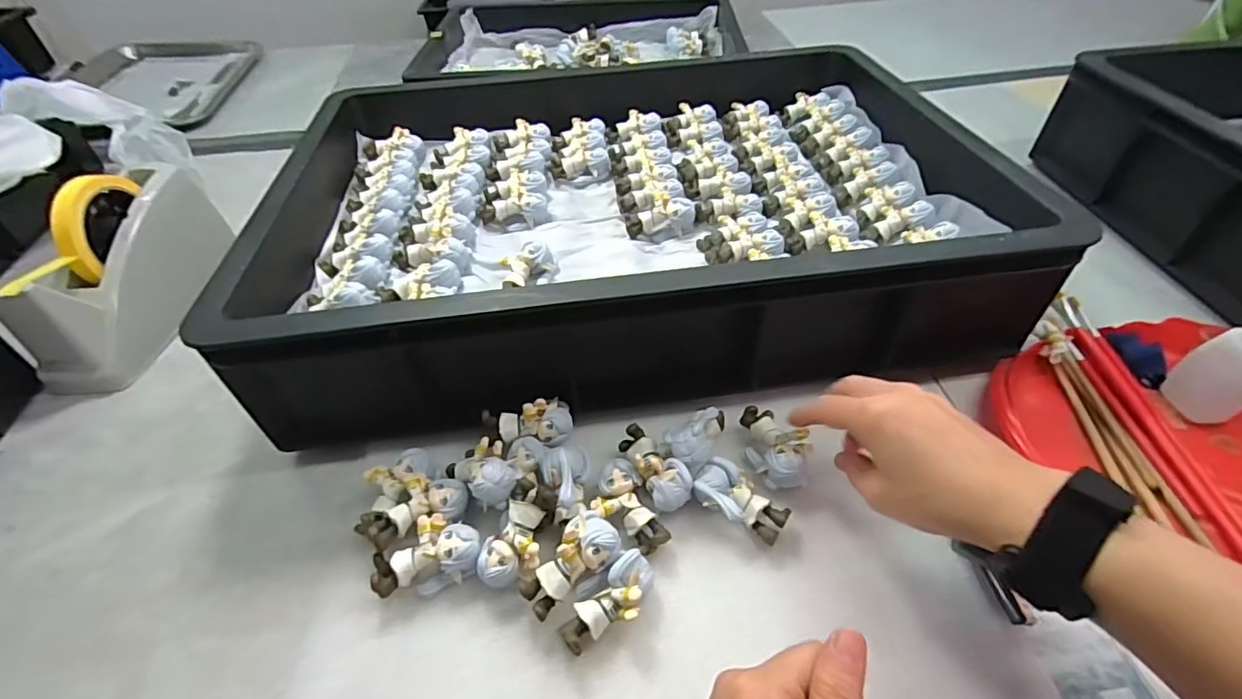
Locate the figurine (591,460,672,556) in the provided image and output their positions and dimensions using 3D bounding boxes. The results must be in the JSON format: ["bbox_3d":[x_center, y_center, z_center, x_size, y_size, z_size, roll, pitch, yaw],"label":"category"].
[{"bbox_3d":[0.003,0.104,0.355,0.038,0.028,0.059,-19,48,-16],"label":"figurine"}]

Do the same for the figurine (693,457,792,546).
[{"bbox_3d":[0.078,0.099,0.357,0.059,0.026,0.035,27,52,26],"label":"figurine"}]

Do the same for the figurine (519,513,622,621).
[{"bbox_3d":[-0.030,0.122,0.316,0.063,0.025,0.028,-43,56,-11],"label":"figurine"}]

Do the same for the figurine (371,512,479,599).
[{"bbox_3d":[-0.118,0.127,0.339,0.062,0.029,0.038,-14,47,-12],"label":"figurine"}]

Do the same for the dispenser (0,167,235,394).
[{"bbox_3d":[-0.453,-0.078,0.499,0.064,0.117,0.214,2,46,4],"label":"dispenser"}]

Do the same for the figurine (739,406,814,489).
[{"bbox_3d":[0.109,0.064,0.384,0.040,0.023,0.063,-10,46,-7],"label":"figurine"}]

